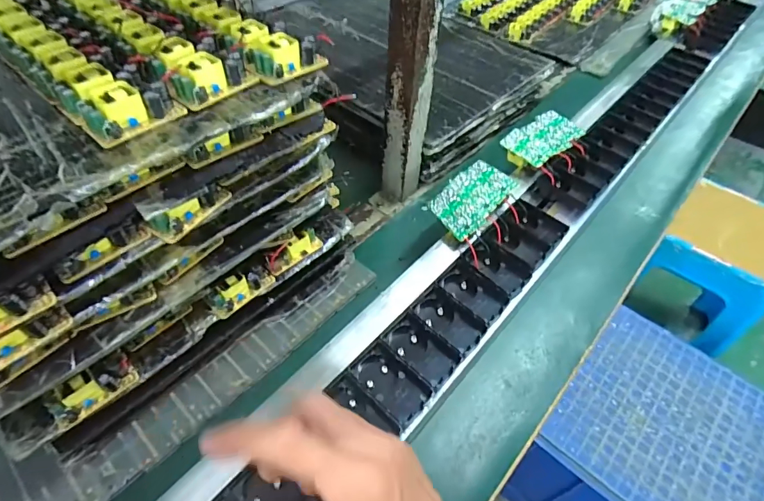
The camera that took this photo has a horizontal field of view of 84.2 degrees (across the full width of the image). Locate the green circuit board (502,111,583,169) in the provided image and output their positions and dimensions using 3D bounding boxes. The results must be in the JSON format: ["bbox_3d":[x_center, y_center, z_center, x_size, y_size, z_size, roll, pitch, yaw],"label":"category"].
[{"bbox_3d":[0.221,-0.149,0.585,0.111,0.028,0.067,-31,58,-24],"label":"green circuit board"}]

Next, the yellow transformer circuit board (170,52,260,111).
[{"bbox_3d":[-0.135,-0.137,0.333,0.062,0.024,0.031,-36,60,-26],"label":"yellow transformer circuit board"}]

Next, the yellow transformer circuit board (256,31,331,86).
[{"bbox_3d":[-0.081,-0.167,0.363,0.064,0.027,0.031,-34,59,-25],"label":"yellow transformer circuit board"}]

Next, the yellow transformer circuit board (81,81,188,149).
[{"bbox_3d":[-0.181,-0.103,0.304,0.063,0.024,0.033,-37,61,-27],"label":"yellow transformer circuit board"}]

